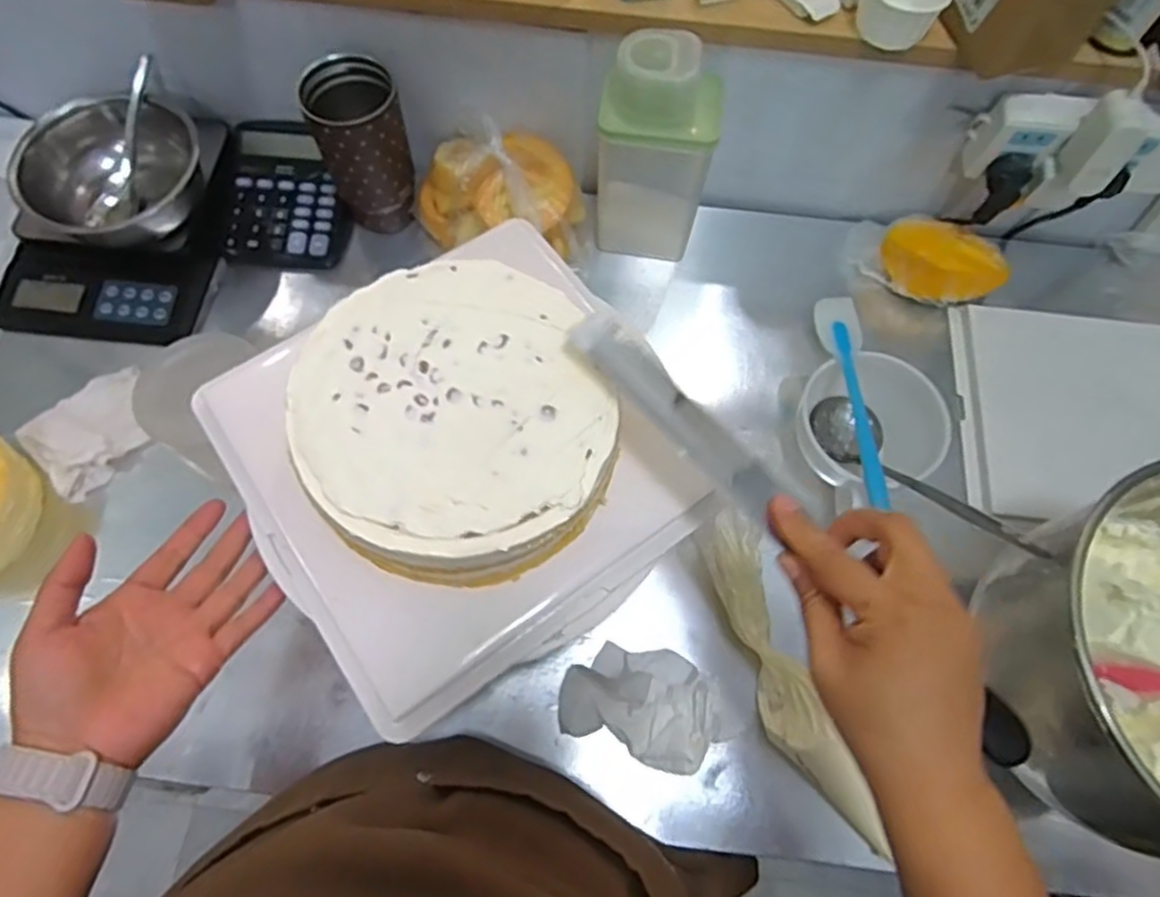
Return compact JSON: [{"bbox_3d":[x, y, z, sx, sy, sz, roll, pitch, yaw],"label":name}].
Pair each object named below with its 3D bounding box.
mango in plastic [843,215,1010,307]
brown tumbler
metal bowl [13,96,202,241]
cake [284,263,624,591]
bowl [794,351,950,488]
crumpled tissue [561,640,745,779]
[{"bbox_3d":[0.344,-0.190,0.688,0.148,0.054,0.075,30,70,10],"label":"mango in plastic"},{"bbox_3d":[-0.198,-0.278,0.650,0.075,0.151,0.078,1,68,-1],"label":"brown tumbler"},{"bbox_3d":[-0.419,-0.246,0.635,0.141,0.069,0.141,1,68,-1],"label":"metal bowl"},{"bbox_3d":[-0.075,-0.015,0.429,0.173,0.077,0.189,1,68,-1],"label":"cake"},{"bbox_3d":[0.243,-0.017,0.593,0.111,0.064,0.116,1,68,-1],"label":"bowl"},{"bbox_3d":[0.050,0.189,0.518,0.121,0.038,0.081,19,68,6],"label":"crumpled tissue"}]

